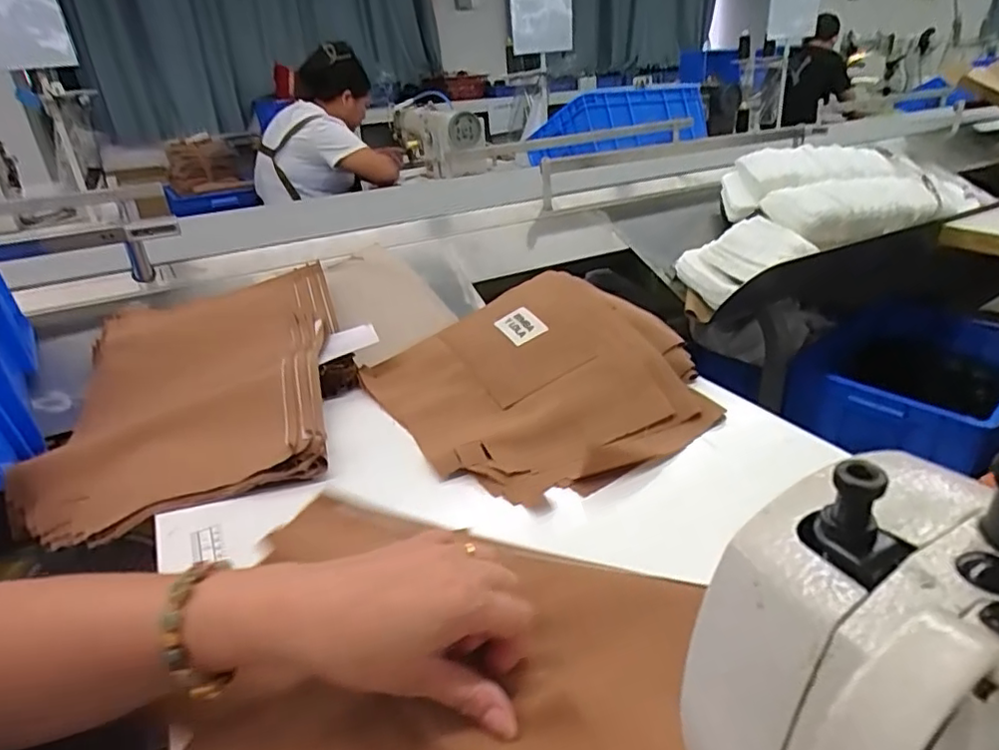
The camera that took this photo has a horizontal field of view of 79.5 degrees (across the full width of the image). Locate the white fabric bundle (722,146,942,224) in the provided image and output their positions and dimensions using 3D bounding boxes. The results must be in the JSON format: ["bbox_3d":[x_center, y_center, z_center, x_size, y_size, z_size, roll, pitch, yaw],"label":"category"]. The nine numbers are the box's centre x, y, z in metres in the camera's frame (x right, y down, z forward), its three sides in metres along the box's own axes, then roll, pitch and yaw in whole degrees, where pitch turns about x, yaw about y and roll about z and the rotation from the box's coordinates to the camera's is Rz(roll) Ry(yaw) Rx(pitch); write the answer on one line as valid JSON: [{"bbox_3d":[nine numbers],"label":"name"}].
[{"bbox_3d":[0.639,-0.402,1.219,0.365,0.099,0.113,-10,29,-12],"label":"white fabric bundle"}]

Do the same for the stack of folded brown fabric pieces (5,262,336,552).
[{"bbox_3d":[-0.350,-0.005,0.700,0.290,0.049,0.470,-9,29,-10],"label":"stack of folded brown fabric pieces"}]

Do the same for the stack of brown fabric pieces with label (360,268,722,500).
[{"bbox_3d":[0.042,-0.008,0.634,0.307,0.072,0.330,-18,31,-24],"label":"stack of brown fabric pieces with label"}]

